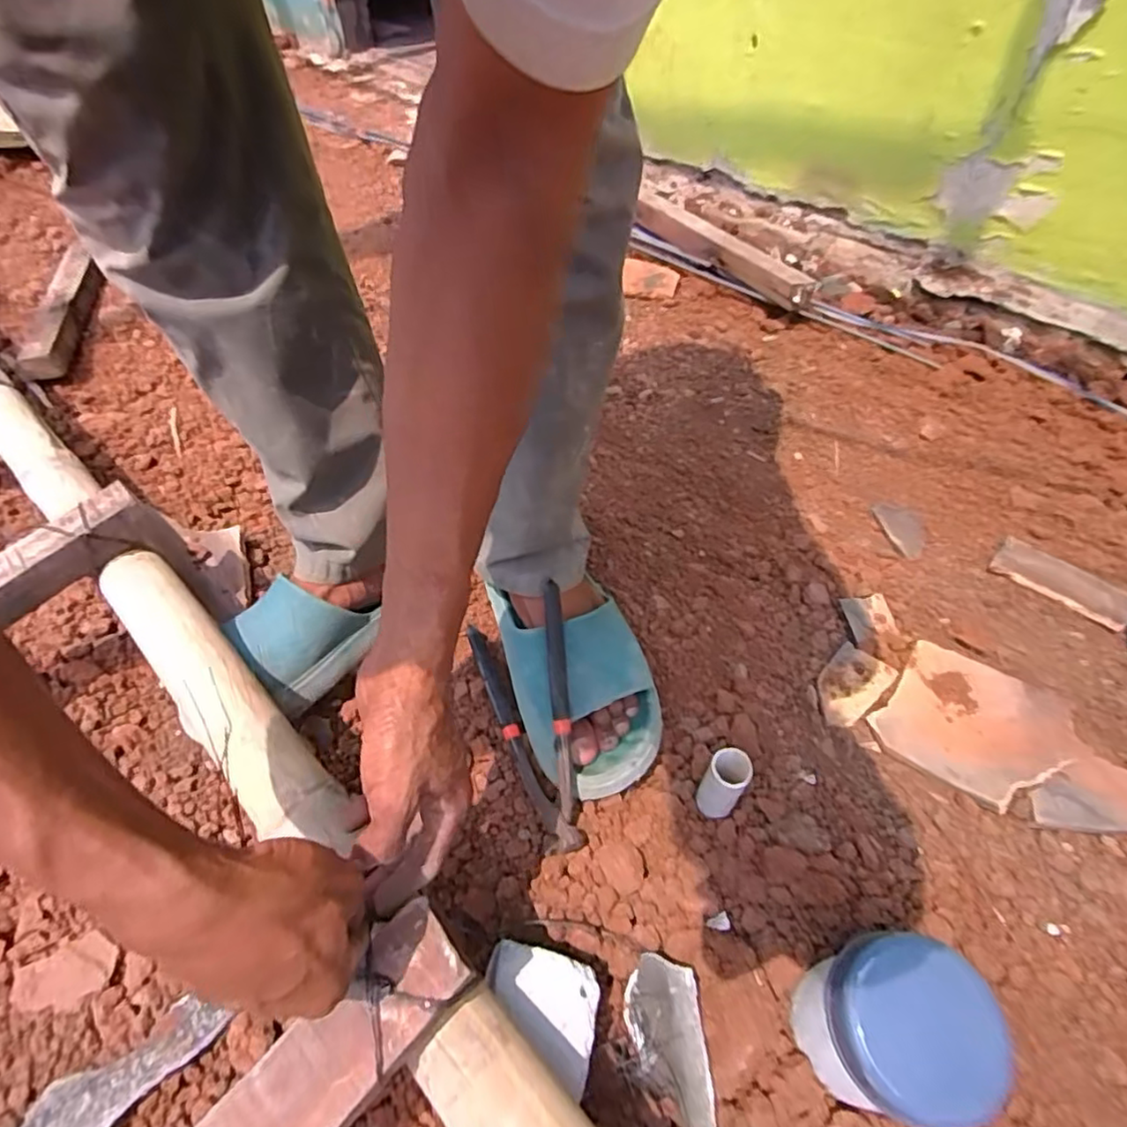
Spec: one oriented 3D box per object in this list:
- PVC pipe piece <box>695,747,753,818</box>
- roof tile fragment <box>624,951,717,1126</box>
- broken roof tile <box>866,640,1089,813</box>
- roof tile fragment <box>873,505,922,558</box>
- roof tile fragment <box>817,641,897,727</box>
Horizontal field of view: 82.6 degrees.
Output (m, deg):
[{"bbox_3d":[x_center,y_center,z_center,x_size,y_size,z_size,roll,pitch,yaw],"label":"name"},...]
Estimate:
[{"bbox_3d":[0.135,0.187,0.542,0.033,0.069,0.034,1,51,-1],"label":"PVC pipe piece"},{"bbox_3d":[0.073,0.336,0.443,0.054,0.010,0.108,-20,63,29],"label":"roof tile fragment"},{"bbox_3d":[0.396,0.154,0.614,0.155,0.015,0.141,30,56,20],"label":"broken roof tile"},{"bbox_3d":[0.413,-0.043,0.778,0.044,0.009,0.088,-4,52,-5],"label":"roof tile fragment"},{"bbox_3d":[0.286,0.121,0.639,0.052,0.010,0.087,38,59,25],"label":"roof tile fragment"}]

